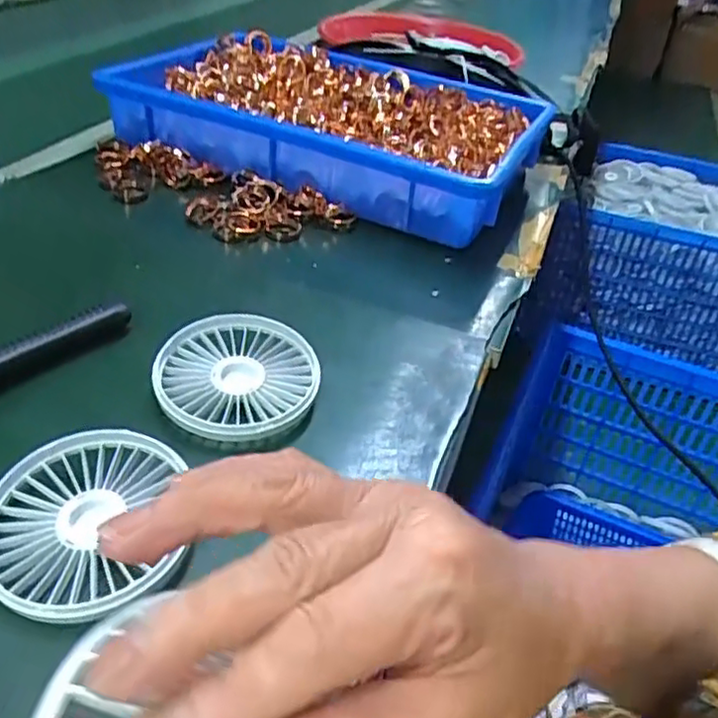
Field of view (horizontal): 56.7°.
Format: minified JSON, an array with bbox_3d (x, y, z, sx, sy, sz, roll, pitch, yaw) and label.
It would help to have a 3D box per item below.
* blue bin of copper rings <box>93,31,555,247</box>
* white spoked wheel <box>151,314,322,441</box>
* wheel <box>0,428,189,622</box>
[{"bbox_3d":[-0.022,-0.213,0.601,0.343,0.065,0.224,20,41,14],"label":"blue bin of copper rings"},{"bbox_3d":[-0.067,0.010,0.364,0.083,0.020,0.083,5,40,-4],"label":"white spoked wheel"},{"bbox_3d":[-0.118,0.068,0.285,0.080,0.016,0.083,5,40,-4],"label":"wheel"}]

